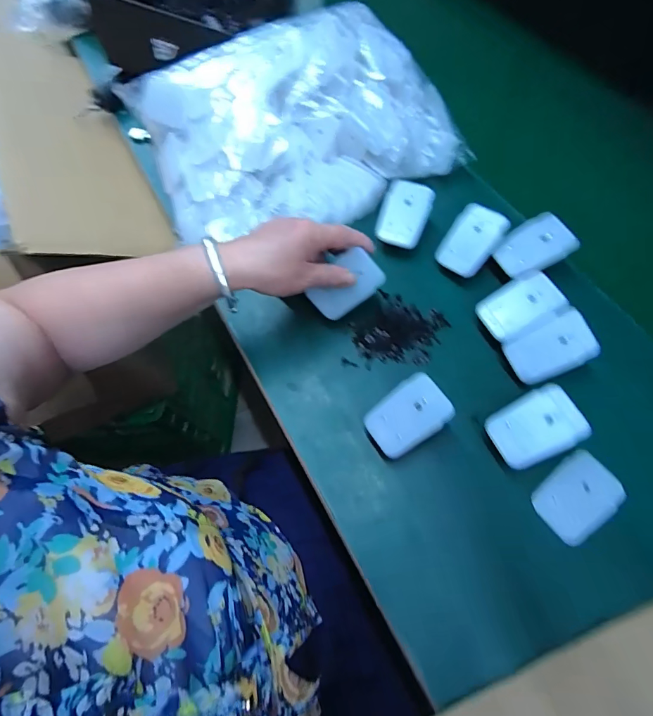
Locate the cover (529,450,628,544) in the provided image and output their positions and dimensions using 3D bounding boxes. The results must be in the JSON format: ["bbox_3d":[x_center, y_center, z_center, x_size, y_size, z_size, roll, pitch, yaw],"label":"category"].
[{"bbox_3d":[0.210,0.117,0.332,0.072,0.006,0.049,-38,71,-12],"label":"cover"}]

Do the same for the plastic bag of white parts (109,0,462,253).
[{"bbox_3d":[-0.039,-0.271,0.457,0.354,0.097,0.237,-16,68,-4],"label":"plastic bag of white parts"}]

